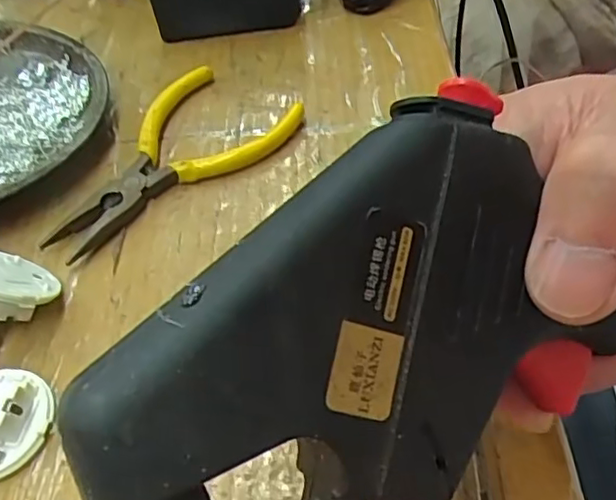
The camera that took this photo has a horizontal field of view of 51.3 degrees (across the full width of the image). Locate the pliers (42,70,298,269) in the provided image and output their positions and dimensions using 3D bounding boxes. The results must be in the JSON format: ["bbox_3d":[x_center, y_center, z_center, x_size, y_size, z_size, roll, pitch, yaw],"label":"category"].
[{"bbox_3d":[-0.063,-0.039,0.281,0.065,0.014,0.117,30,57,26],"label":"pliers"}]

